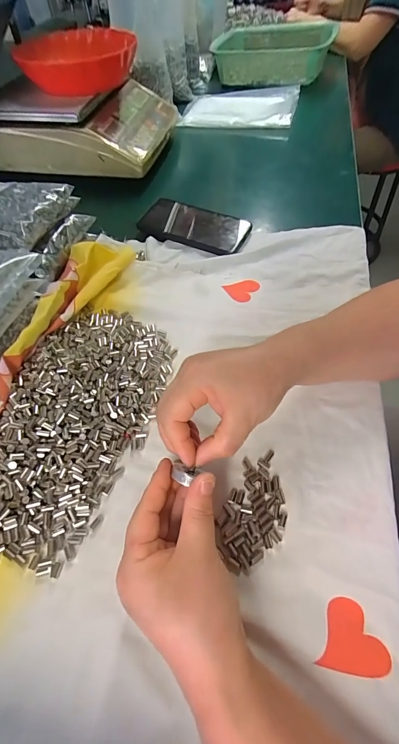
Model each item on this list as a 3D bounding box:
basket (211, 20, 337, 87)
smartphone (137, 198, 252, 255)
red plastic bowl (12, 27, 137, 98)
[{"bbox_3d":[0.193,-0.840,0.864,0.278,0.073,0.264,15,58,12],"label":"basket"},{"bbox_3d":[-0.008,-0.221,0.493,0.159,0.012,0.075,20,59,15],"label":"smartphone"},{"bbox_3d":[-0.203,-0.546,0.582,0.173,0.054,0.175,-1,57,1],"label":"red plastic bowl"}]

